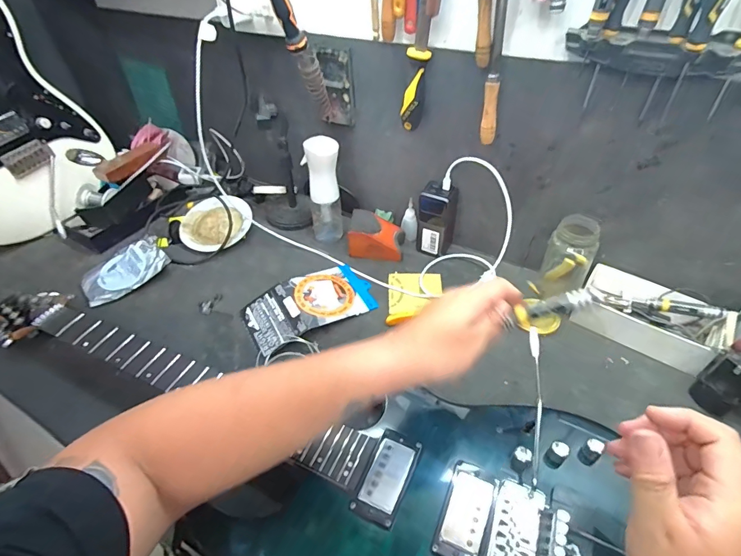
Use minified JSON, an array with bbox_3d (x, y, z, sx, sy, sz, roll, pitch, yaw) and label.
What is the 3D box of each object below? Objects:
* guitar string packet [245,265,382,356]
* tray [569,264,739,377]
[{"bbox_3d":[-0.098,0.041,0.661,0.199,0.026,0.108,-21,47,-19],"label":"guitar string packet"},{"bbox_3d":[0.402,0.052,0.599,0.184,0.048,0.104,28,51,28],"label":"tray"}]

